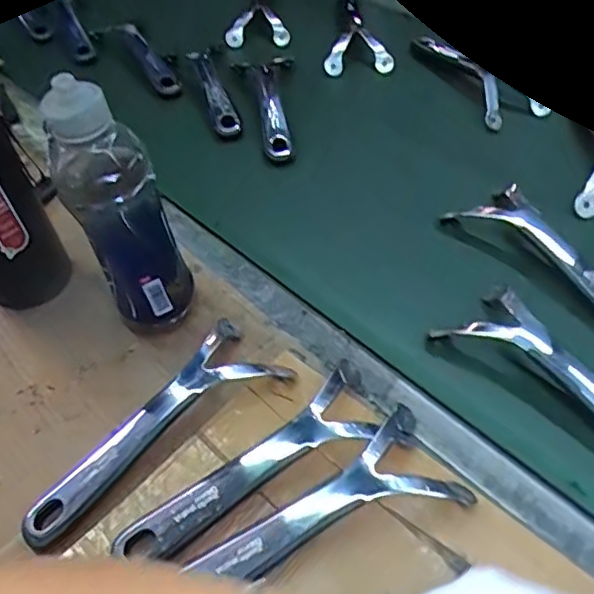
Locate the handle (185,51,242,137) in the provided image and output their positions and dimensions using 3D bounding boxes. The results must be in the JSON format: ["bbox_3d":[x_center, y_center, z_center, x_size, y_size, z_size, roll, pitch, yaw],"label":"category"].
[{"bbox_3d":[-0.108,-0.267,0.788,0.032,0.016,0.201,-16,49,-8],"label":"handle"}]

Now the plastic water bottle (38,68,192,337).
[{"bbox_3d":[-0.133,-0.056,0.475,0.055,0.219,0.058,26,56,26],"label":"plastic water bottle"}]

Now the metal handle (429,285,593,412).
[{"bbox_3d":[0.218,0.061,0.462,0.081,0.037,0.219,-38,55,-25],"label":"metal handle"}]

